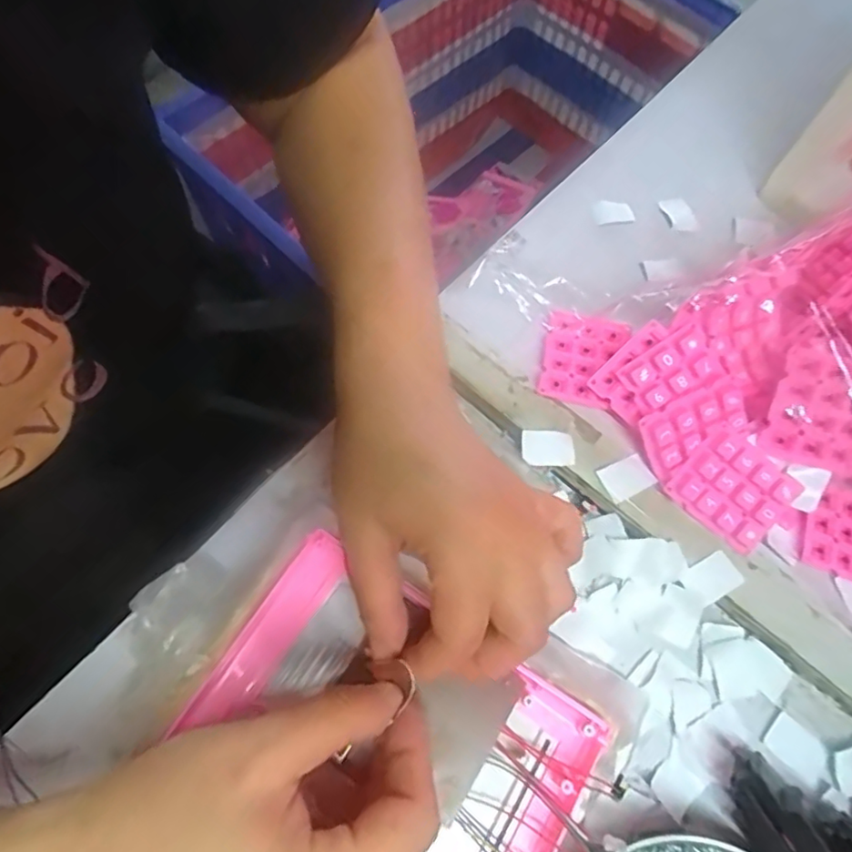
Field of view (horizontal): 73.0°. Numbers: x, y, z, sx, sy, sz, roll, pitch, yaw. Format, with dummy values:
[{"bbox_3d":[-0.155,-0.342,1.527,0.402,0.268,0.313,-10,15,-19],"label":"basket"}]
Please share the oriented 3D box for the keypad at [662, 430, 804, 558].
[{"bbox_3d":[0.168,0.034,0.315,0.055,0.009,0.051,41,91,3],"label":"keypad"}]

